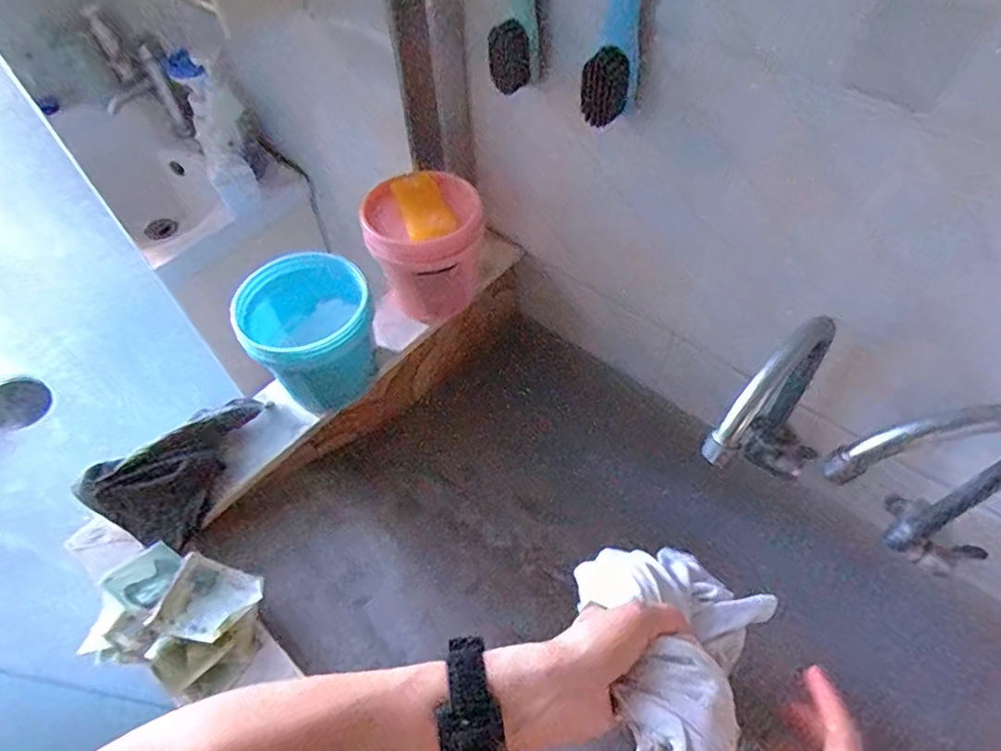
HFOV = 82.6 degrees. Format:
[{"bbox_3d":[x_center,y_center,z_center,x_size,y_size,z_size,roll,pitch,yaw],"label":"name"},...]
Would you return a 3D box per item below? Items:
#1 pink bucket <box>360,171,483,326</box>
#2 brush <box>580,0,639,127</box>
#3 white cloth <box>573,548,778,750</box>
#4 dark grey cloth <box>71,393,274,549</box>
[{"bbox_3d":[-0.085,-0.144,0.627,0.111,0.132,0.111,-1,55,2],"label":"pink bucket"},{"bbox_3d":[0.090,-0.289,0.429,0.035,0.191,0.031,-25,57,-14],"label":"brush"},{"bbox_3d":[0.107,0.181,0.389,0.129,0.076,0.160,27,60,20],"label":"white cloth"},{"bbox_3d":[-0.288,0.079,0.533,0.078,0.067,0.159,27,60,20],"label":"dark grey cloth"}]

